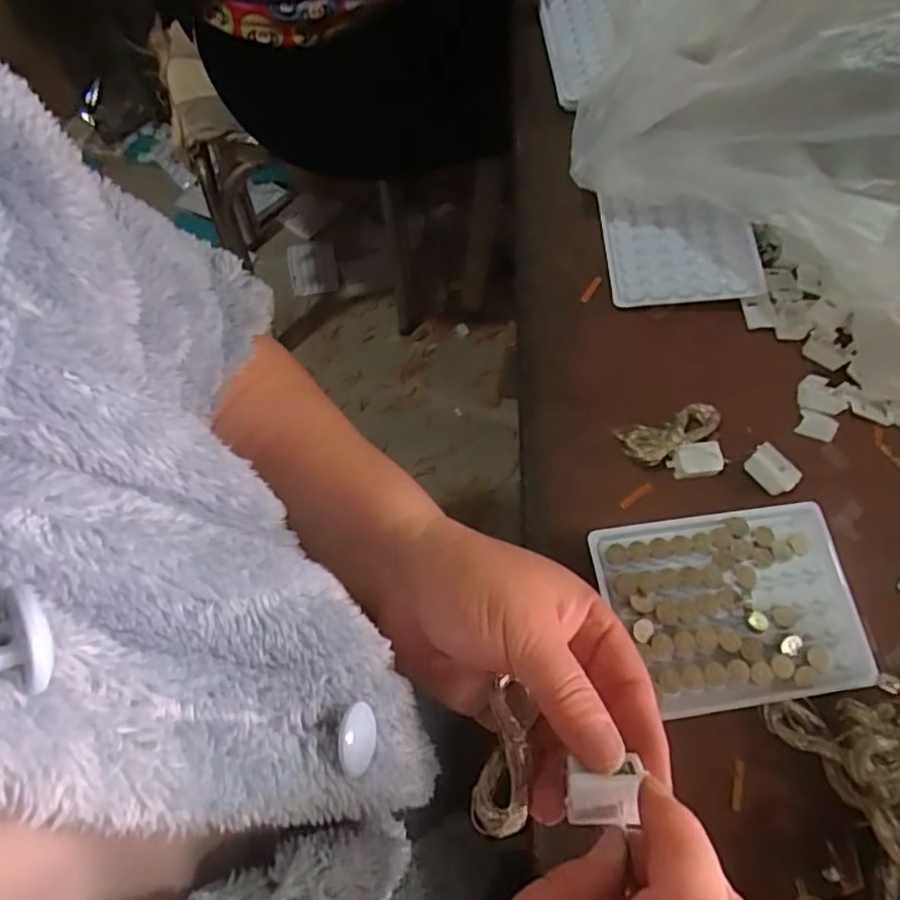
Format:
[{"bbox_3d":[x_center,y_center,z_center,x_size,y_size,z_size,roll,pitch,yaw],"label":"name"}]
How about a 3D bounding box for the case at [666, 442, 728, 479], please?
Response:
[{"bbox_3d":[0.141,0.007,0.351,0.031,0.014,0.017,-4,68,-5],"label":"case"}]

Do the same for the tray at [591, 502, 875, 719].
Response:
[{"bbox_3d":[0.146,0.080,0.319,0.129,0.016,0.094,-7,68,-6],"label":"tray"}]

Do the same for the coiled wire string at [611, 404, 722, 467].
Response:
[{"bbox_3d":[0.126,-0.008,0.353,0.059,0.016,0.025,-16,70,-9],"label":"coiled wire string"}]

